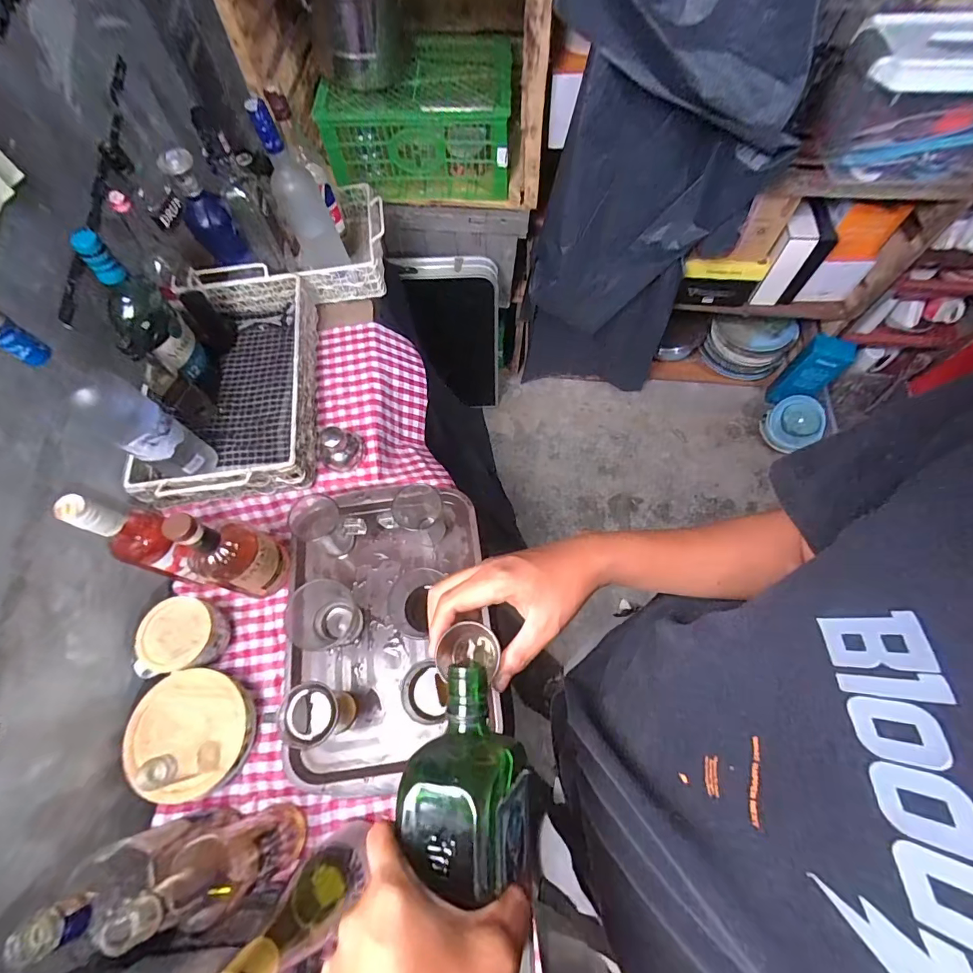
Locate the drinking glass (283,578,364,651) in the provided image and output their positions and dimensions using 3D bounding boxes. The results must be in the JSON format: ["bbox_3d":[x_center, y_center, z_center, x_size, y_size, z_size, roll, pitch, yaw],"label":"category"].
[{"bbox_3d":[-0.237,0.192,0.666,0.089,0.084,0.085,0,66,1],"label":"drinking glass"}]

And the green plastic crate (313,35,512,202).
[{"bbox_3d":[-0.146,-0.836,1.032,0.389,0.194,0.268,2,66,2],"label":"green plastic crate"}]

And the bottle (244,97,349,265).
[{"bbox_3d":[-0.313,-0.485,0.765,0.074,0.285,0.081,-24,68,-9],"label":"bottle"}]

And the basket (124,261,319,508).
[{"bbox_3d":[-0.415,-0.178,0.763,0.236,0.100,0.430,-6,66,-1],"label":"basket"}]

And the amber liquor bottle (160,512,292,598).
[{"bbox_3d":[-0.351,0.092,0.628,0.089,0.223,0.092,0,66,1],"label":"amber liquor bottle"}]

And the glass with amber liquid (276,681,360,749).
[{"bbox_3d":[-0.218,0.296,0.592,0.065,0.119,0.069,0,66,1],"label":"glass with amber liquid"}]

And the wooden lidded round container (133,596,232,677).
[{"bbox_3d":[-0.431,0.213,0.649,0.093,0.070,0.095,0,66,1],"label":"wooden lidded round container"}]

